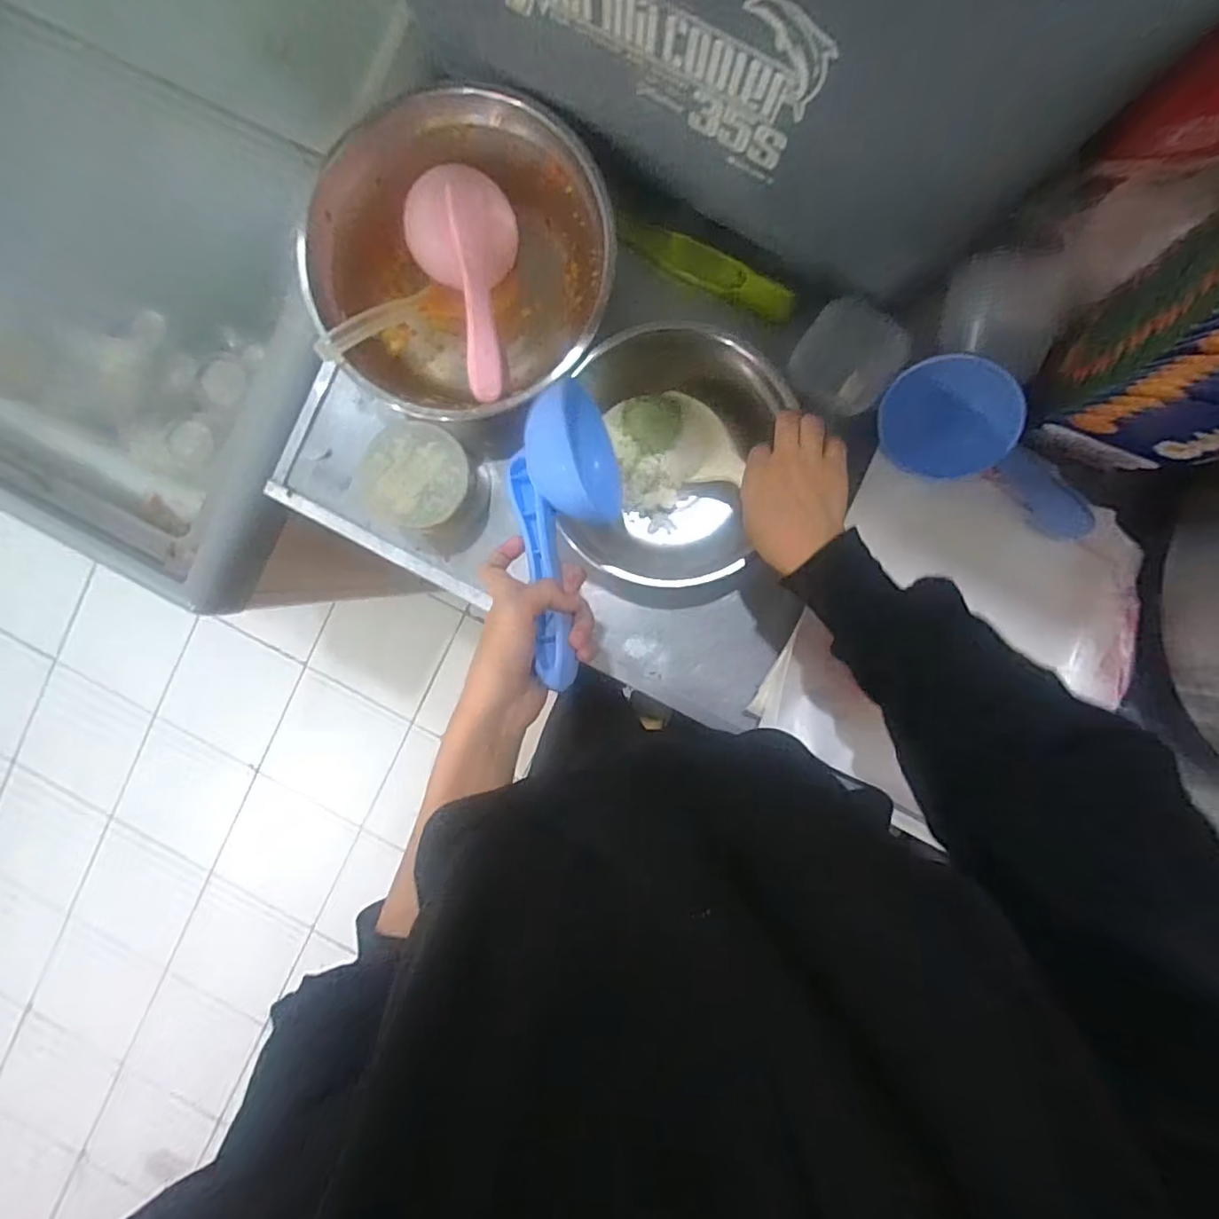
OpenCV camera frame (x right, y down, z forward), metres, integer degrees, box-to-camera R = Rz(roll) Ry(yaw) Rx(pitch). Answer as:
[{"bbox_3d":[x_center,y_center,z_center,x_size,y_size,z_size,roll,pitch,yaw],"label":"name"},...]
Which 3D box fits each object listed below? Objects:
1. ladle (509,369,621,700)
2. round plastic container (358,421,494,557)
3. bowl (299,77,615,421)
[{"bbox_3d":[-0.033,-0.049,0.381,0.069,0.071,0.201,3,71,5],"label":"ladle"},{"bbox_3d":[-0.160,-0.105,0.511,0.087,0.076,0.101,19,94,4],"label":"round plastic container"},{"bbox_3d":[-0.120,-0.289,0.496,0.249,0.082,0.231,-2,93,5],"label":"bowl"}]

